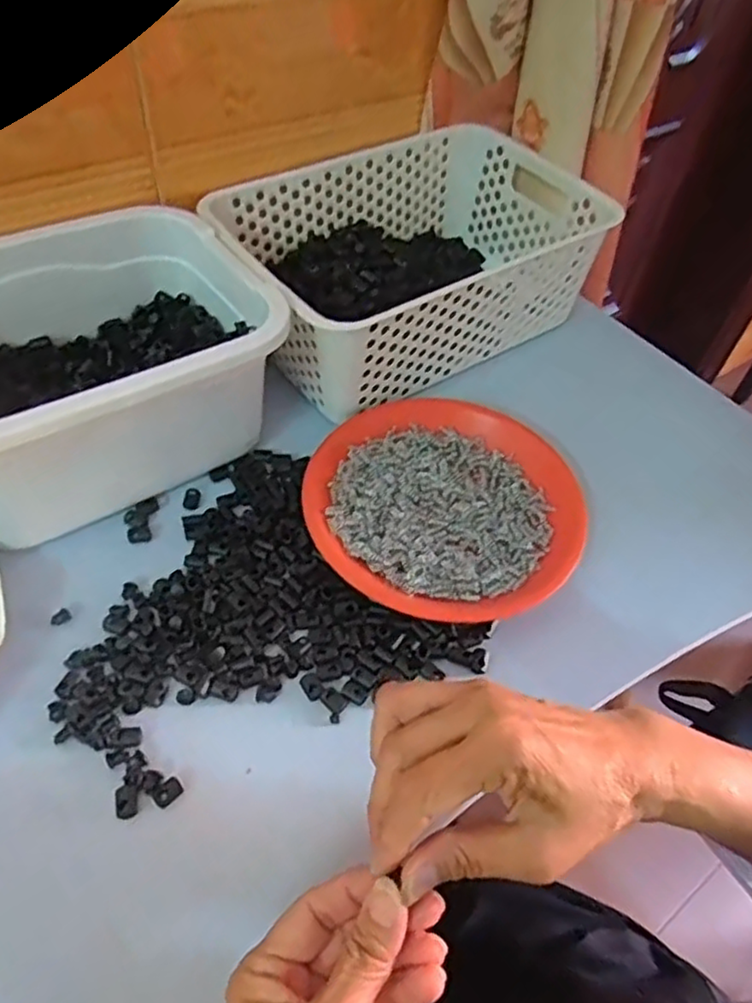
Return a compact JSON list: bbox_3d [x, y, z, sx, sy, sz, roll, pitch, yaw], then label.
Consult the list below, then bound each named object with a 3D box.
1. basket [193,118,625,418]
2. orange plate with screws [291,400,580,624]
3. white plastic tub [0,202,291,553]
[{"bbox_3d":[0.027,-0.208,0.581,0.293,0.103,0.193,-26,59,-24],"label":"basket"},{"bbox_3d":[0.047,-0.002,0.490,0.192,0.024,0.183,3,51,-4],"label":"orange plate with screws"},{"bbox_3d":[-0.206,-0.098,0.470,0.250,0.104,0.187,-30,60,-26],"label":"white plastic tub"}]

